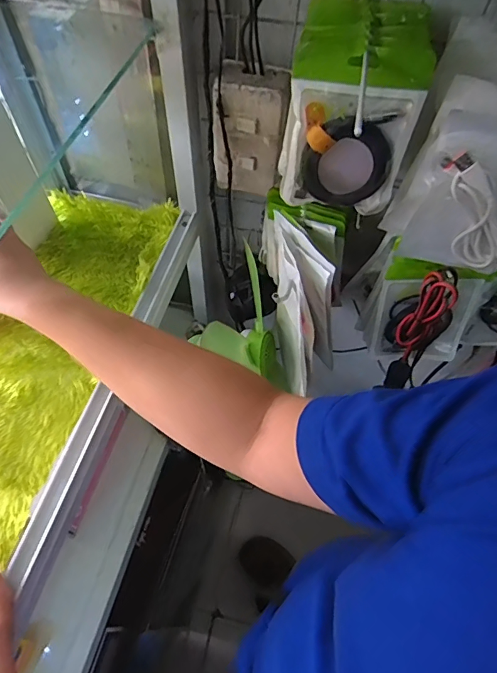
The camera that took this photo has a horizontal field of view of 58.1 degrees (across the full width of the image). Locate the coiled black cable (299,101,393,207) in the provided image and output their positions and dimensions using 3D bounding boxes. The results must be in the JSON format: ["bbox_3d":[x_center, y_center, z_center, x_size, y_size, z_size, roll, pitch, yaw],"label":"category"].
[{"bbox_3d":[0.086,-0.157,0.401,0.078,0.080,0.021,12,59,5],"label":"coiled black cable"}]

